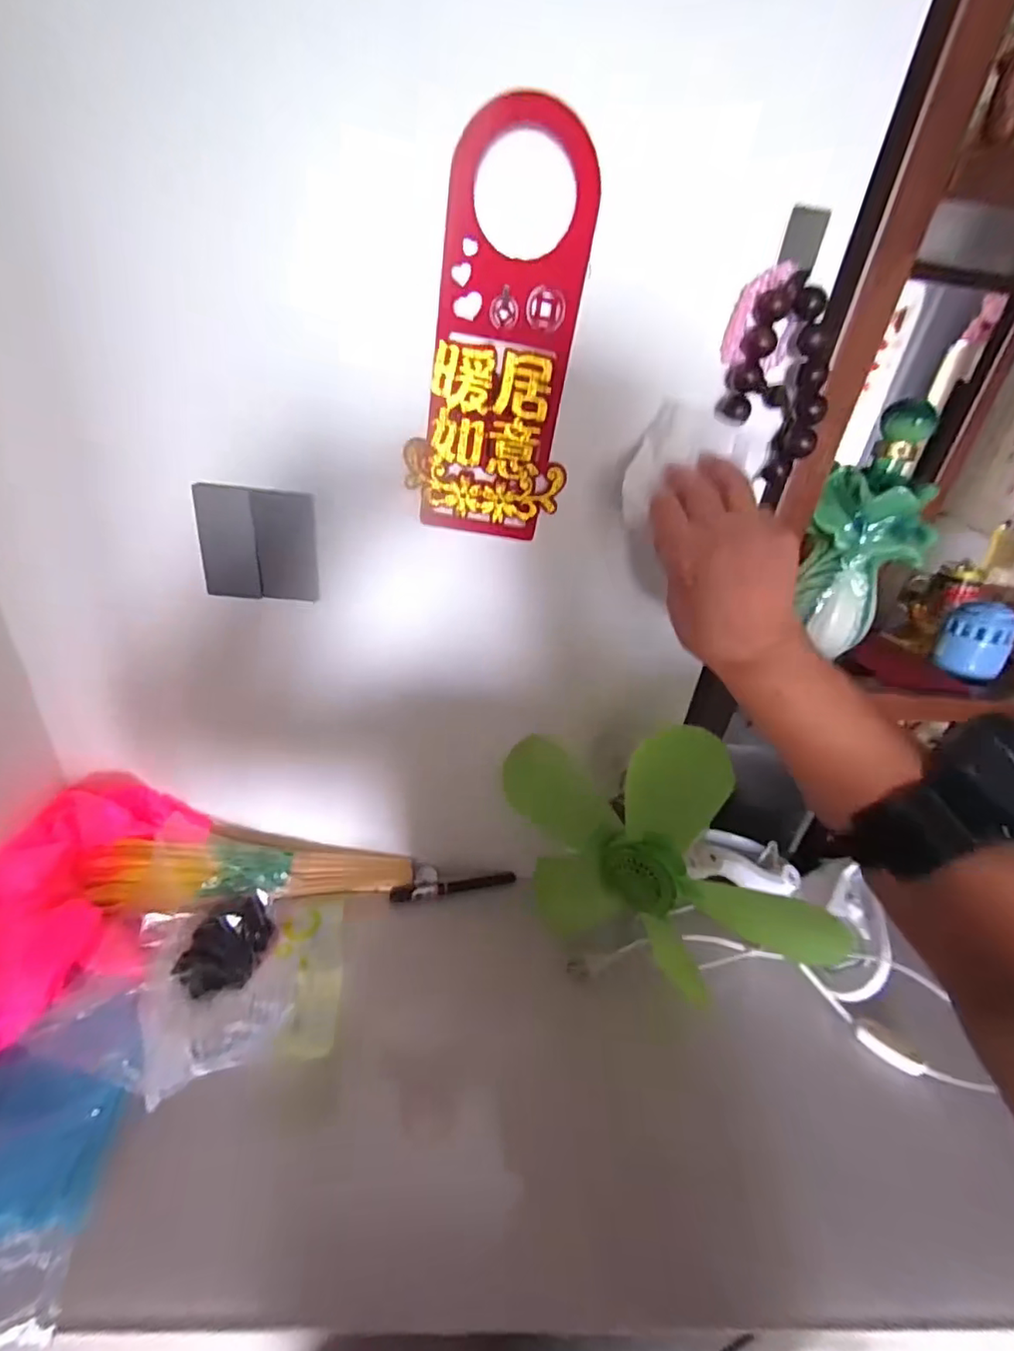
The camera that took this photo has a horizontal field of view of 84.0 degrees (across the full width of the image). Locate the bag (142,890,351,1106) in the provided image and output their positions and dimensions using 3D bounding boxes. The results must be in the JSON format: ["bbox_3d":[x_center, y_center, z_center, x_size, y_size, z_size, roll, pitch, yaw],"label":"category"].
[{"bbox_3d":[-0.234,0.267,0.493,0.167,0.039,0.165,-2,33,-14],"label":"bag"}]

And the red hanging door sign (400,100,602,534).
[{"bbox_3d":[-0.007,-0.215,0.375,0.106,0.235,0.009,4,32,-4],"label":"red hanging door sign"}]

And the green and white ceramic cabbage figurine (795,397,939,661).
[{"bbox_3d":[0.350,-0.136,0.543,0.102,0.207,0.074,27,37,29],"label":"green and white ceramic cabbage figurine"}]

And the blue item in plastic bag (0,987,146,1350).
[{"bbox_3d":[-0.346,0.323,0.379,0.145,0.051,0.174,2,32,-8],"label":"blue item in plastic bag"}]

